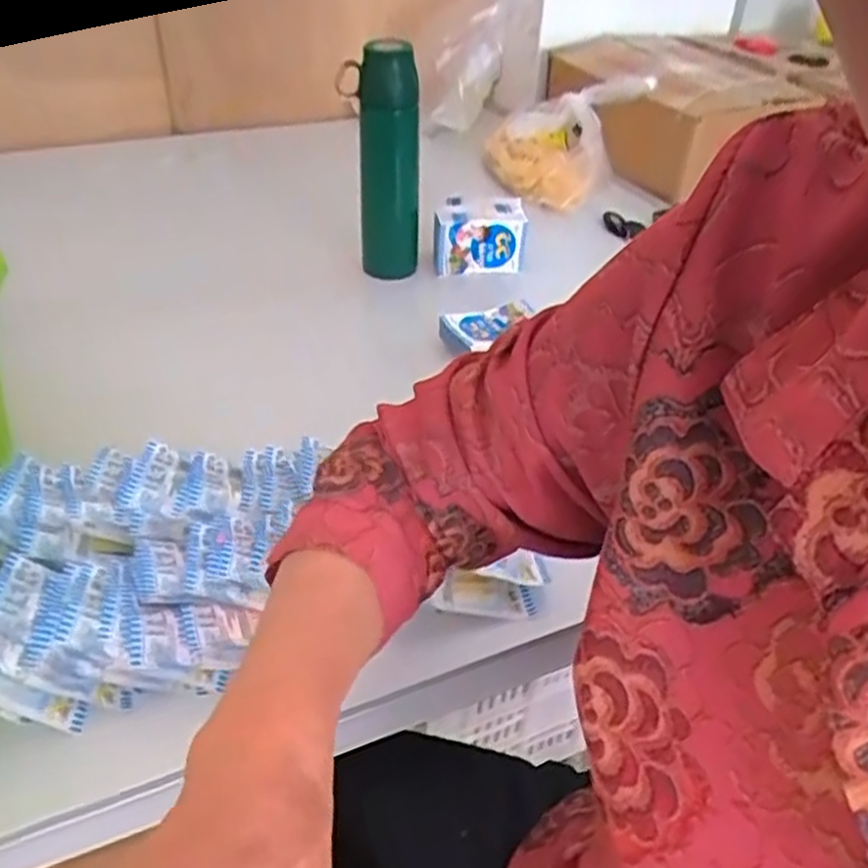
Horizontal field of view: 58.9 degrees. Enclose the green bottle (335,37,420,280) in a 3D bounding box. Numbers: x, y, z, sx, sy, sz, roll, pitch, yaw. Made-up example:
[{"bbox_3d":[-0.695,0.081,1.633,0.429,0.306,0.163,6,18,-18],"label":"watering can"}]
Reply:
[{"bbox_3d":[-0.064,-0.341,0.976,0.092,0.277,0.086,1,38,-1],"label":"green bottle"}]

